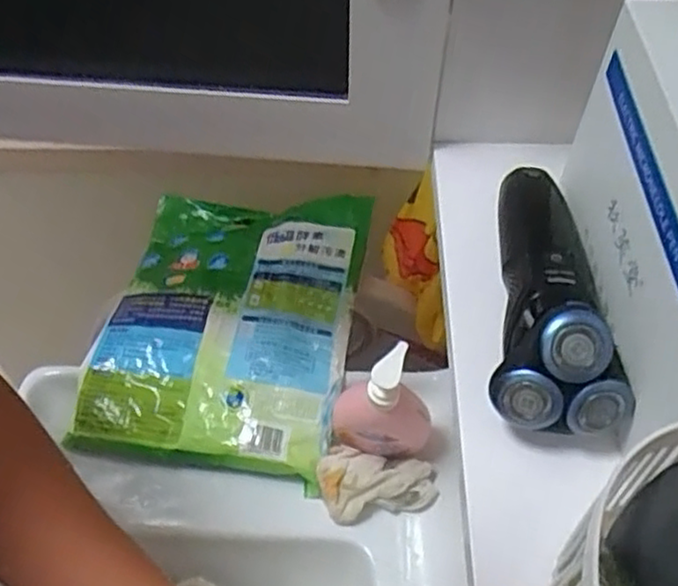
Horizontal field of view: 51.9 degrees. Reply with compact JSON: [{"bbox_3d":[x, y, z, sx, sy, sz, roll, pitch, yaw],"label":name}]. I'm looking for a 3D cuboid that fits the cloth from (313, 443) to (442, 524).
[{"bbox_3d":[0.035,0.187,0.662,0.110,0.051,0.060,8,55,6],"label":"cloth"}]

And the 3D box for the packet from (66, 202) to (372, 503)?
[{"bbox_3d":[-0.115,0.033,0.754,0.250,0.084,0.320,8,55,5],"label":"packet"}]

